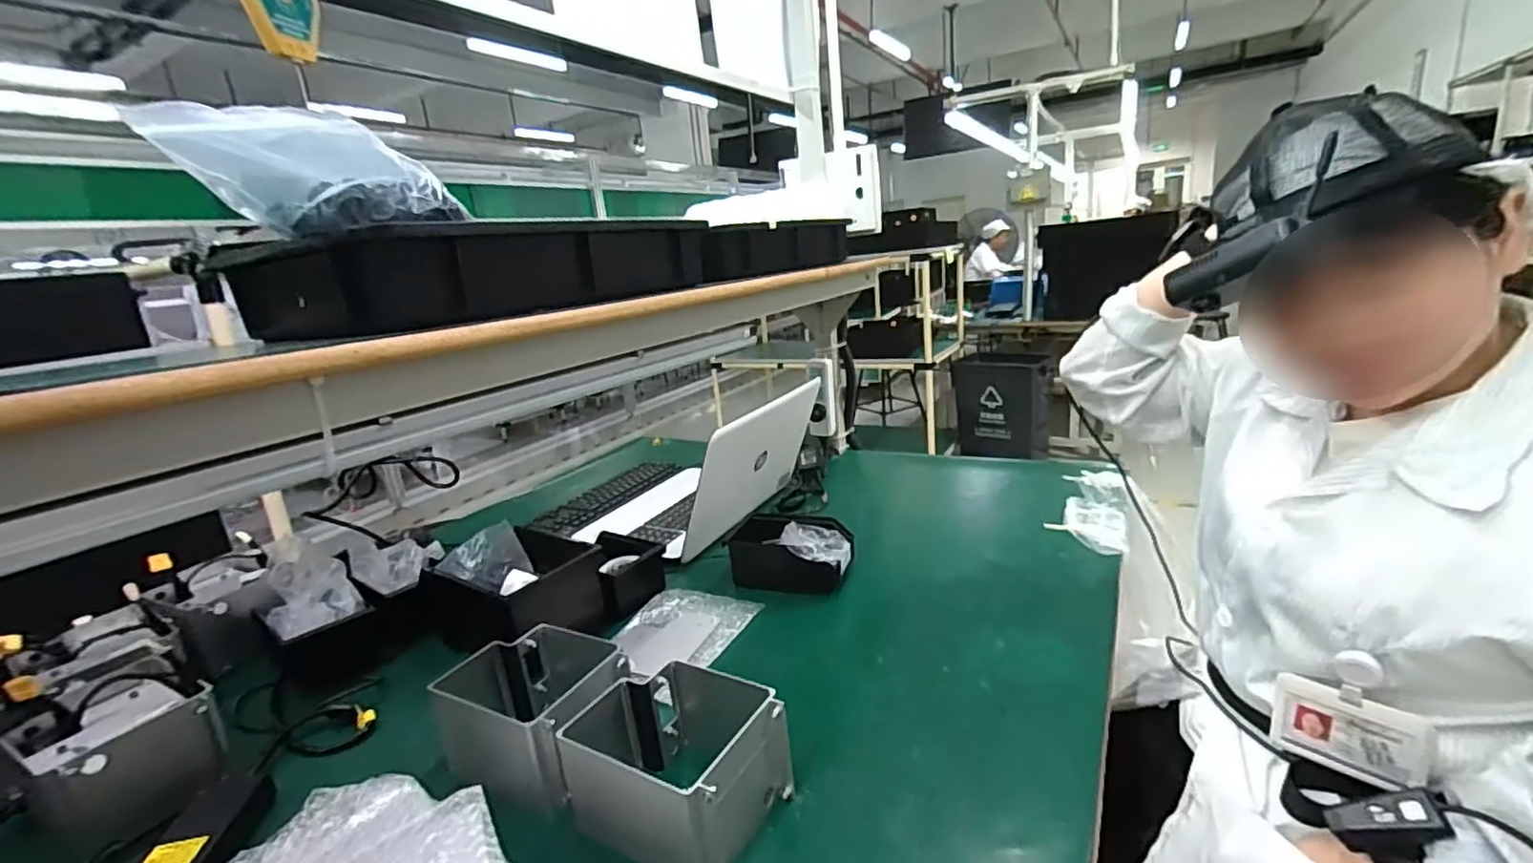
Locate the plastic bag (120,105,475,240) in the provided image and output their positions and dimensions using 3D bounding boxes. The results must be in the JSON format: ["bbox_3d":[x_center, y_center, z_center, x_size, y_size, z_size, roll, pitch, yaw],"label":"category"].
[{"bbox_3d":[-0.332,-0.185,0.465,0.166,0.084,0.108,-9,16,-6],"label":"plastic bag"}]

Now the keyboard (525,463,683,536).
[{"bbox_3d":[-0.318,0.130,1.335,0.118,0.032,0.402,2,18,28],"label":"keyboard"}]

